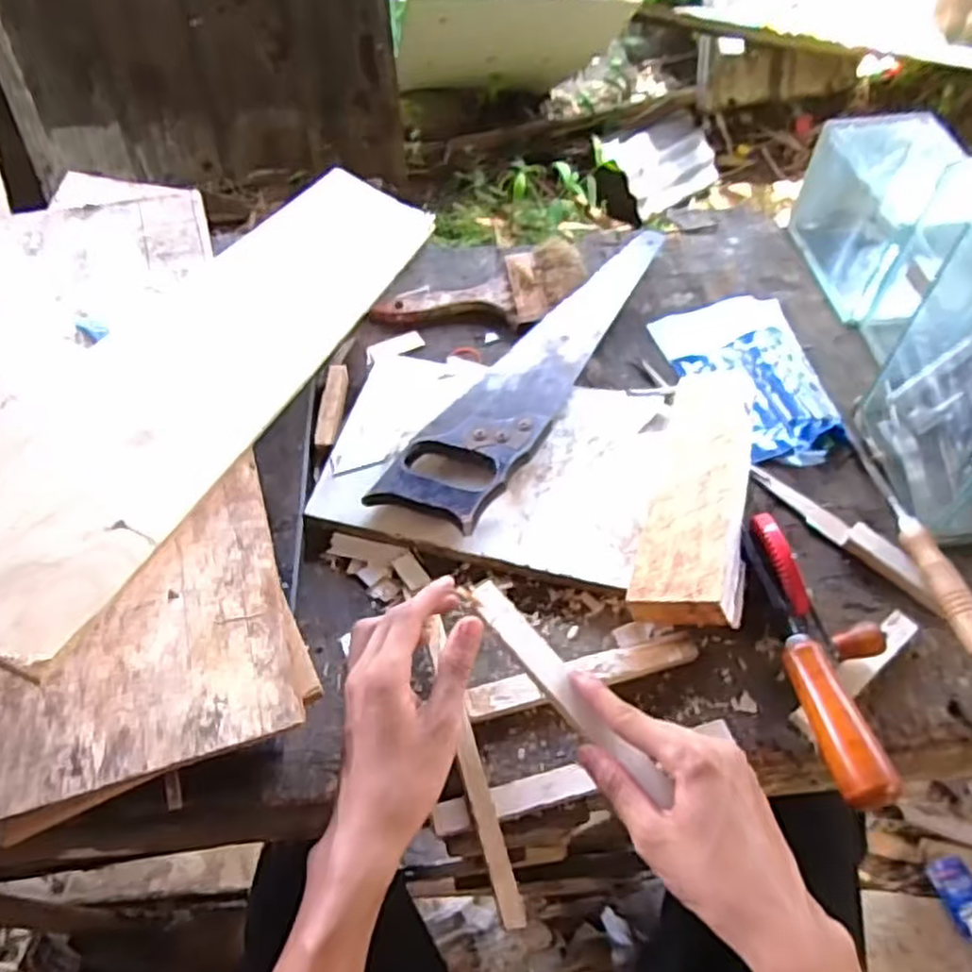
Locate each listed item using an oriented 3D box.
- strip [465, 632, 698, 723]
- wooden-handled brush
[{"bbox_3d":[0.070,0.133,0.509,0.167,0.011,0.024,-12,57,-8],"label":"strip"},{"bbox_3d":[0.007,-0.191,0.733,0.225,0.022,0.092,-22,59,-15],"label":"wooden-handled brush"}]

